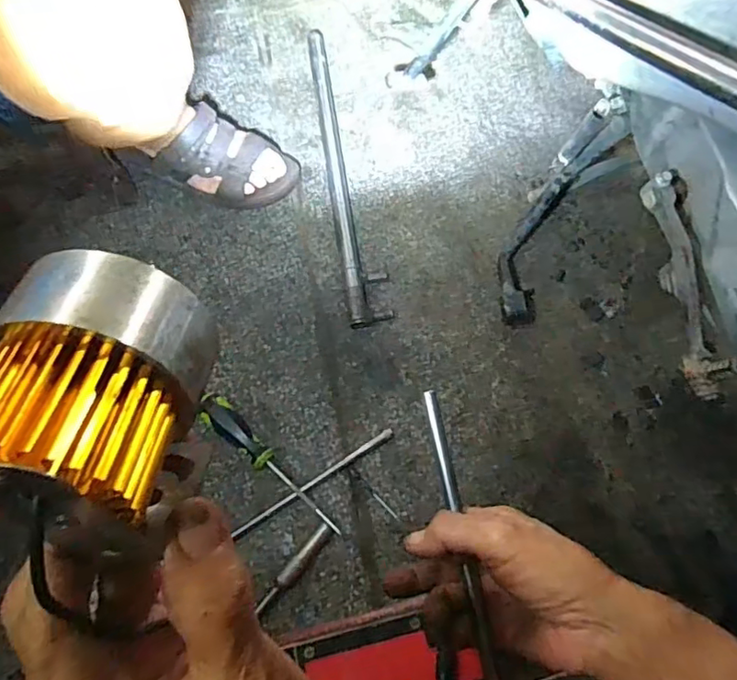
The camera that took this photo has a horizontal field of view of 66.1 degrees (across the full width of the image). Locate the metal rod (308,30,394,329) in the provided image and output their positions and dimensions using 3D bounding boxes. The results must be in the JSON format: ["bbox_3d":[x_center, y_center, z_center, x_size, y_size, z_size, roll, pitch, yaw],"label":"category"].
[{"bbox_3d":[-0.034,-0.255,0.790,0.051,0.023,0.498,-8,68,-4],"label":"metal rod"}]

